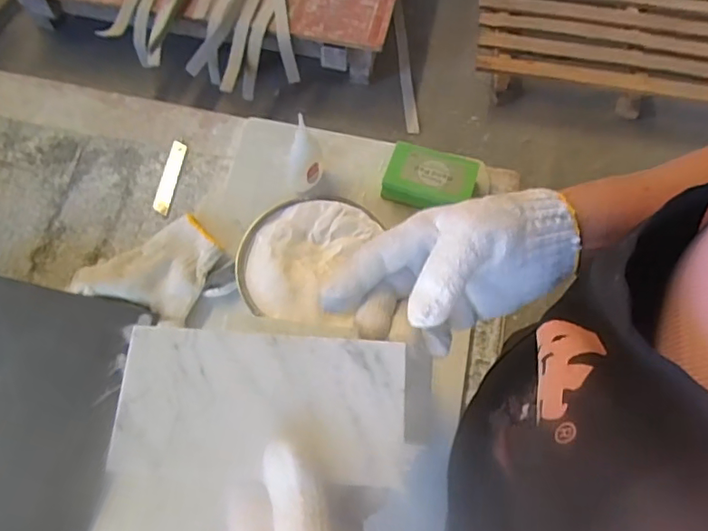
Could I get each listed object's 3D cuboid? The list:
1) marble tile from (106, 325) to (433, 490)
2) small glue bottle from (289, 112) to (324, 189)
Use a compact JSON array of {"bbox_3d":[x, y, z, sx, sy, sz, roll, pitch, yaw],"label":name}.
[{"bbox_3d":[-0.041,0.075,0.293,0.163,0.015,0.076,3,62,-5],"label":"marble tile"},{"bbox_3d":[-0.050,-0.113,0.550,0.034,0.090,0.026,-6,62,-4],"label":"small glue bottle"}]

